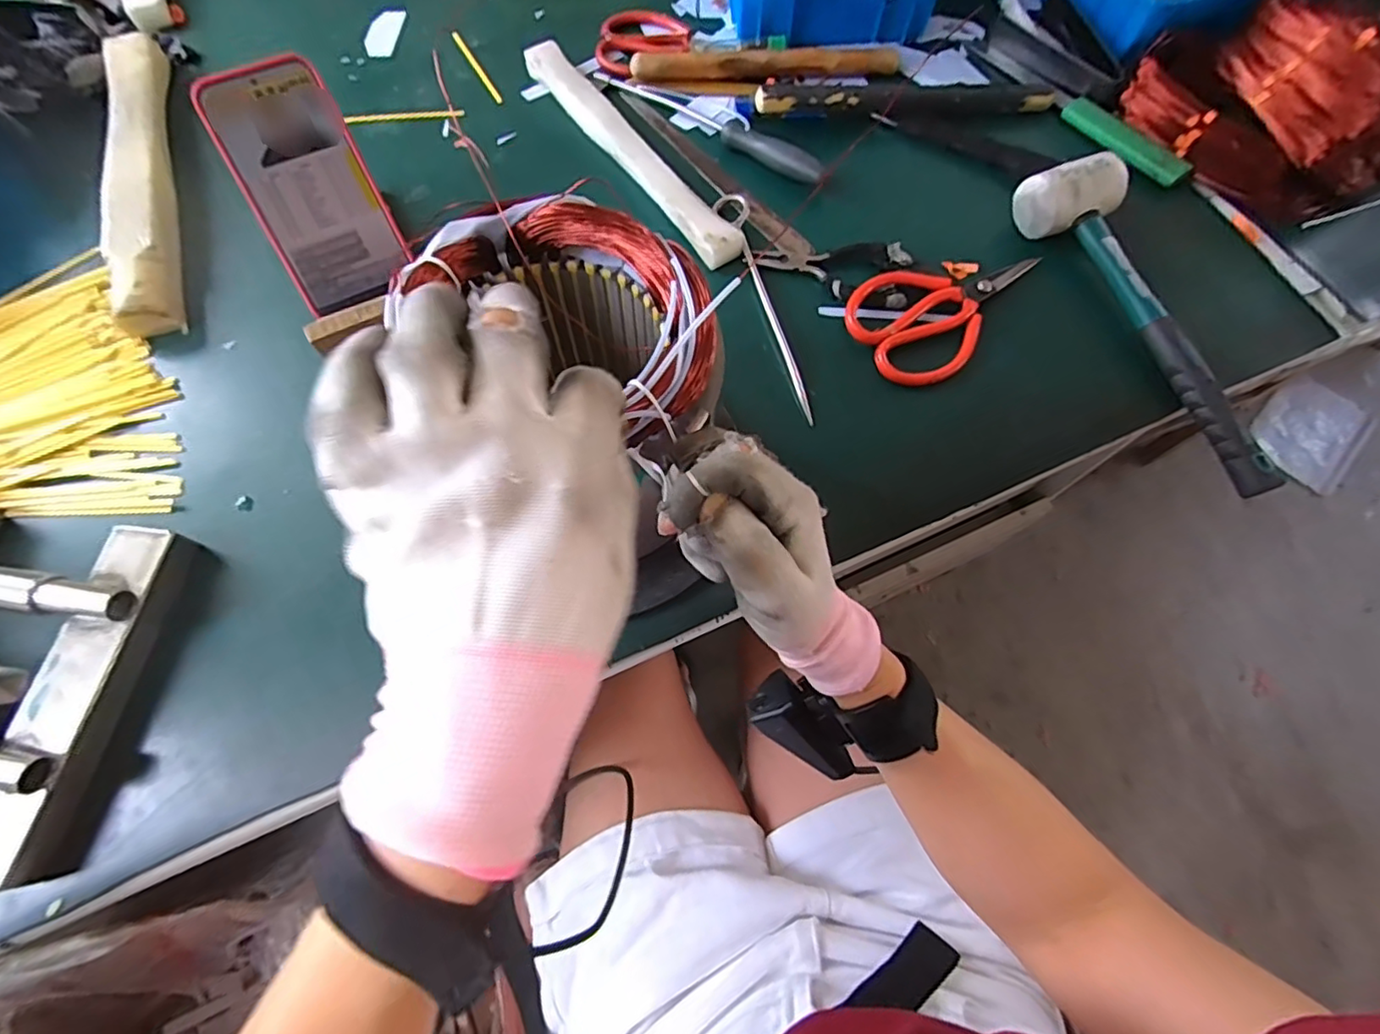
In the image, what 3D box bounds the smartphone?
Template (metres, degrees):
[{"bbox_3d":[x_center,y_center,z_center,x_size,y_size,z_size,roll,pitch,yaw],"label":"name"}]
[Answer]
[{"bbox_3d":[-0.266,-0.232,0.422,0.081,0.009,0.159,-27,107,-11],"label":"smartphone"}]

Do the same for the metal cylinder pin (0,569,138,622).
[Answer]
[{"bbox_3d":[-0.420,0.039,0.352,0.176,0.020,0.022,8,69,3],"label":"metal cylinder pin"}]

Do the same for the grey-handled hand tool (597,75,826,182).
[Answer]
[{"bbox_3d":[0.018,-0.353,0.532,0.239,0.017,0.022,35,73,12],"label":"grey-handled hand tool"}]

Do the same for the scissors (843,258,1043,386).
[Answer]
[{"bbox_3d":[0.193,-0.161,0.457,0.137,0.024,0.087,-33,73,-12],"label":"scissors"}]

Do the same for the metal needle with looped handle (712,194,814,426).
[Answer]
[{"bbox_3d":[0.059,-0.170,0.468,0.023,0.011,0.217,-13,69,-5],"label":"metal needle with looped handle"}]

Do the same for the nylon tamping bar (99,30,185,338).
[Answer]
[{"bbox_3d":[-0.461,-0.293,0.504,0.040,0.035,0.338,-18,70,-7],"label":"nylon tamping bar"}]

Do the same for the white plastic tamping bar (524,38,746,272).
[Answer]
[{"bbox_3d":[-0.053,-0.322,0.523,0.035,0.017,0.301,-33,73,-12],"label":"white plastic tamping bar"}]

